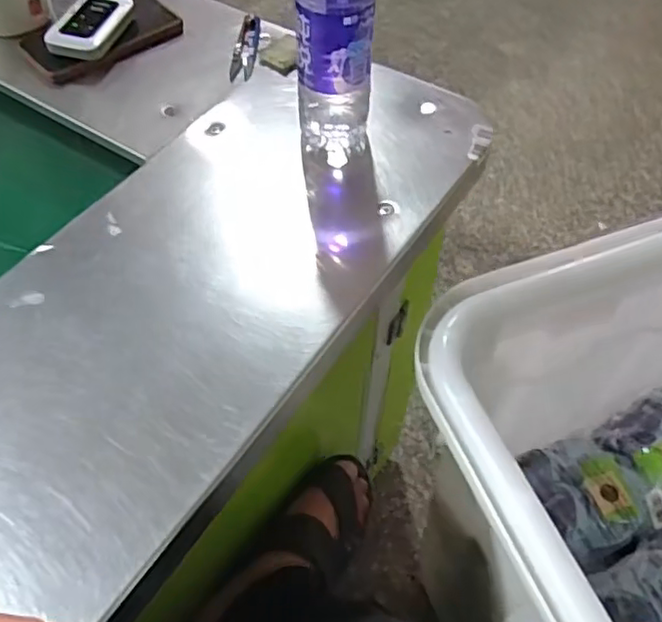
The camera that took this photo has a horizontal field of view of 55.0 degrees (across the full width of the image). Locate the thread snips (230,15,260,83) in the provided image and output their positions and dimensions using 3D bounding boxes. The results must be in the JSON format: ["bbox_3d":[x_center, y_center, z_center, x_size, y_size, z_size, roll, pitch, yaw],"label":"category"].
[{"bbox_3d":[-0.089,-0.278,0.667,0.023,0.012,0.103,3,54,0],"label":"thread snips"}]

